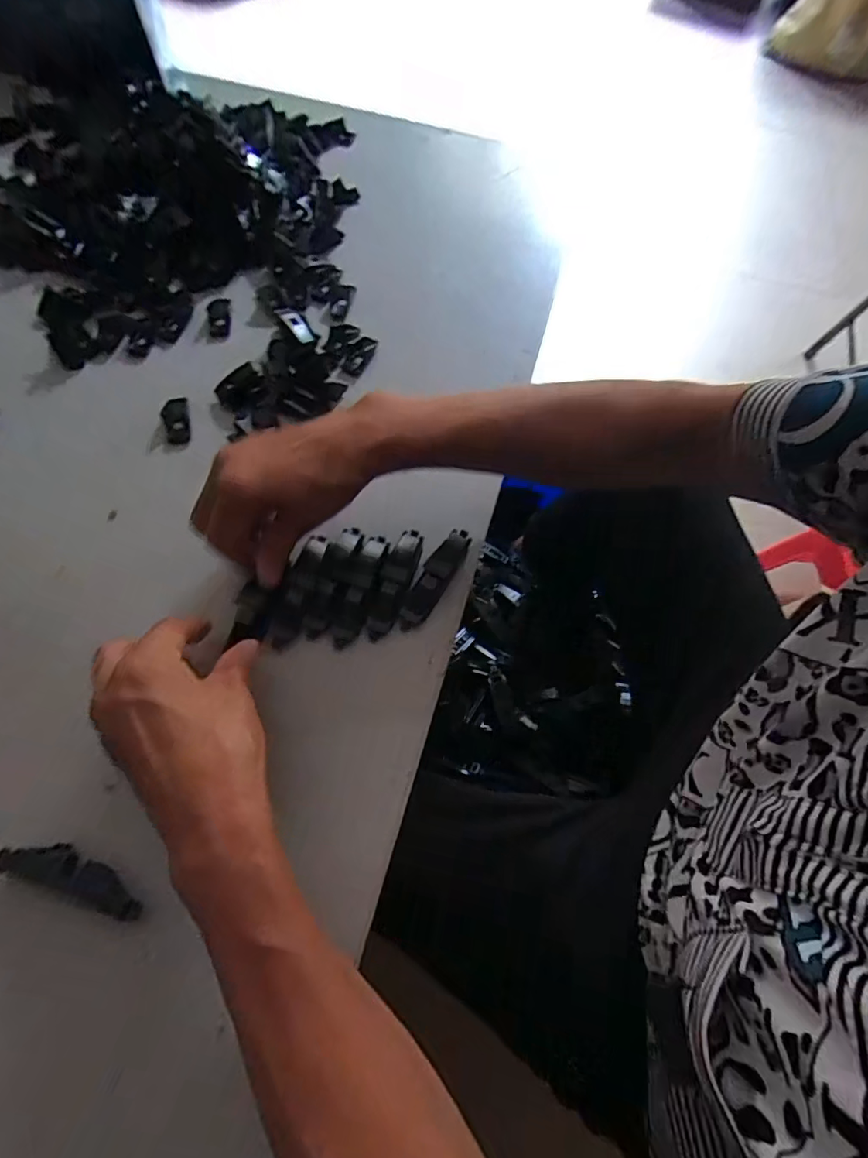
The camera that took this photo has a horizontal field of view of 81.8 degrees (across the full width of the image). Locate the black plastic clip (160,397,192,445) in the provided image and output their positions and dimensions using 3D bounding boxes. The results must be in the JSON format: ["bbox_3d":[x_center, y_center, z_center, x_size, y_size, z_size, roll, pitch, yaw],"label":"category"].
[{"bbox_3d":[-0.206,-0.127,0.399,0.018,0.007,0.049,-14,67,-9],"label":"black plastic clip"}]

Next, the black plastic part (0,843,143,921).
[{"bbox_3d":[-0.195,0.160,0.271,0.081,0.015,0.018,19,66,5],"label":"black plastic part"}]

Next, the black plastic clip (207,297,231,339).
[{"bbox_3d":[-0.191,-0.234,0.447,0.017,0.010,0.043,-5,66,-5],"label":"black plastic clip"}]

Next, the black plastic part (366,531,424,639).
[{"bbox_3d":[-0.026,0.002,0.344,0.021,0.018,0.080,14,66,3],"label":"black plastic part"}]

